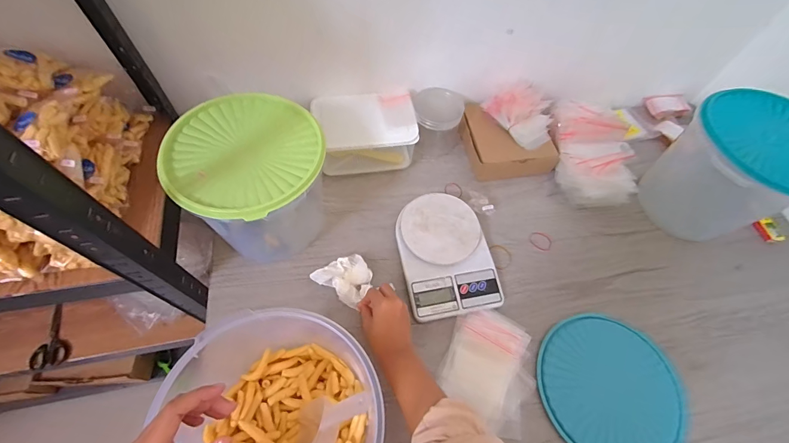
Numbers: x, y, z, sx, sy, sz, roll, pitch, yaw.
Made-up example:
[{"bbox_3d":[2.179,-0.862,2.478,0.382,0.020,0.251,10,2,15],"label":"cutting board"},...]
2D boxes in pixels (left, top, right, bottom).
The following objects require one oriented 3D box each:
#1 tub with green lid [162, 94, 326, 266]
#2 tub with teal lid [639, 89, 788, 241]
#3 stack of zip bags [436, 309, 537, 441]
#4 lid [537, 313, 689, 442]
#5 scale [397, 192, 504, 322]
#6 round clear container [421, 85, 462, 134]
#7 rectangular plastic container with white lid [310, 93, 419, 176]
[{"bbox_3d":[-0.206,-0.054,0.543,0.193,0.187,0.204,2,61,-3],"label":"tub with green lid"},{"bbox_3d":[0.563,-0.080,0.613,0.199,0.194,0.190,2,61,-3],"label":"tub with teal lid"},{"bbox_3d":[0.142,0.211,0.523,0.128,0.015,0.152,23,62,8],"label":"stack of zip bags"},{"bbox_3d":[0.315,0.242,0.520,0.194,0.030,0.202,2,61,-3],"label":"lid"},{"bbox_3d":[0.086,0.050,0.597,0.152,0.033,0.212,-8,62,-9],"label":"scale"},{"bbox_3d":[0.084,-0.189,0.692,0.091,0.097,0.084,2,61,-3],"label":"round clear container"},{"bbox_3d":[-0.049,-0.163,0.679,0.175,0.112,0.103,-1,61,-5],"label":"rectangular plastic container with white lid"}]

